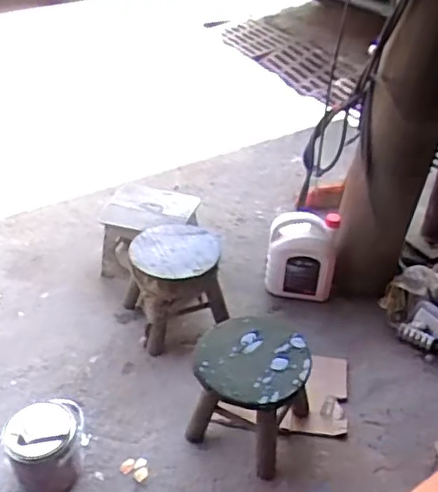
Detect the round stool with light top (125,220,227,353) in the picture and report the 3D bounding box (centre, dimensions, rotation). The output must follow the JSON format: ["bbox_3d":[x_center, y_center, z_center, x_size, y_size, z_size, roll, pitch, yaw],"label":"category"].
[{"bbox_3d":[-0.135,0.099,1.813,0.250,0.276,0.262,0,37,0],"label":"round stool with light top"}]

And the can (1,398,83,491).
[{"bbox_3d":[-0.397,0.459,1.429,0.169,0.193,0.164,0,37,0],"label":"can"}]

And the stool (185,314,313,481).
[{"bbox_3d":[0.076,0.360,1.507,0.250,0.275,0.243,0,37,0],"label":"stool"}]

